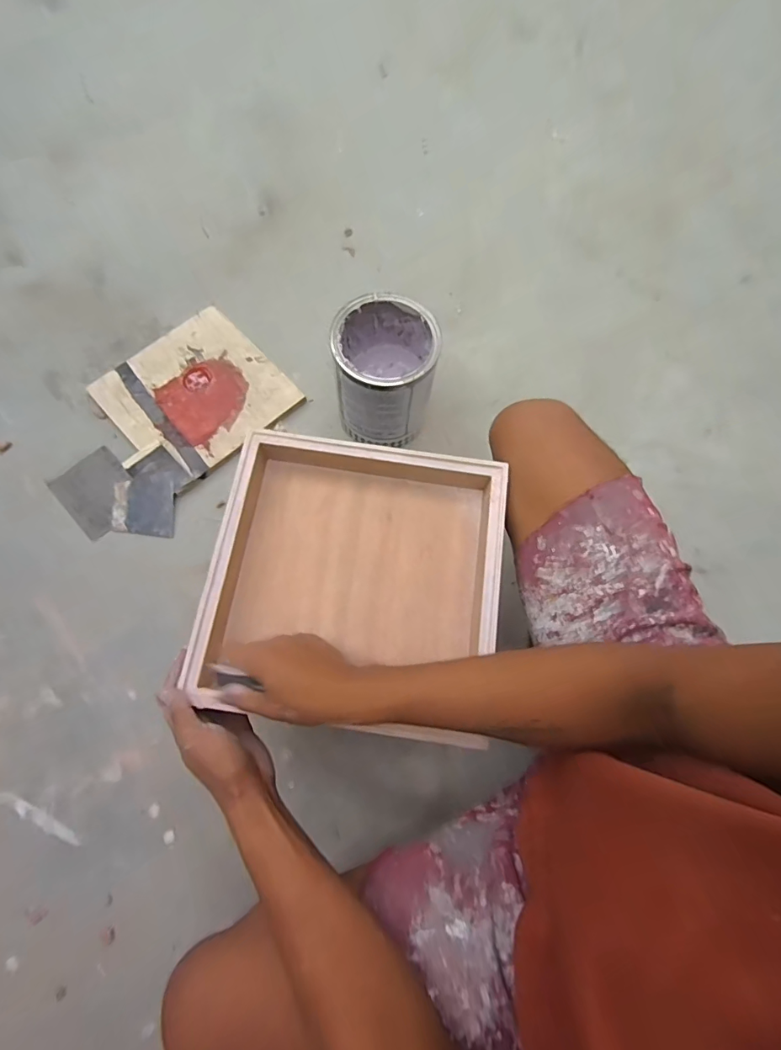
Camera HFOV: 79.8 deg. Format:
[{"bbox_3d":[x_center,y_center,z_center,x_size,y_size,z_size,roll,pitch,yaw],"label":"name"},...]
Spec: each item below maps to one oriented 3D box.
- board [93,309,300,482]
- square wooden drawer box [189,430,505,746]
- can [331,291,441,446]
[{"bbox_3d":[-0.355,-0.242,0.856,0.279,0.017,0.278,-41,79,-13],"label":"board"},{"bbox_3d":[-0.038,0.057,0.533,0.308,0.059,0.298,10,73,1],"label":"square wooden drawer box"},{"bbox_3d":[-0.009,-0.244,0.778,0.150,0.203,0.169,0,74,0],"label":"can"}]

